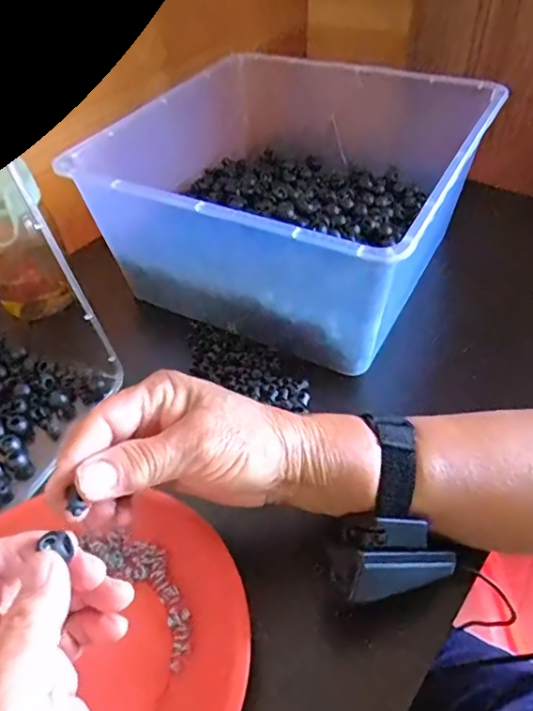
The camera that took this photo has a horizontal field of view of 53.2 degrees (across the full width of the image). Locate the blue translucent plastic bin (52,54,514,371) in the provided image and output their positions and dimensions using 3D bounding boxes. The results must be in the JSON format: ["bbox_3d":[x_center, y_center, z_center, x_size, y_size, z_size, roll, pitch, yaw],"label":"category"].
[{"bbox_3d":[0.028,-0.154,0.506,0.285,0.135,0.300,20,50,21],"label":"blue translucent plastic bin"}]

